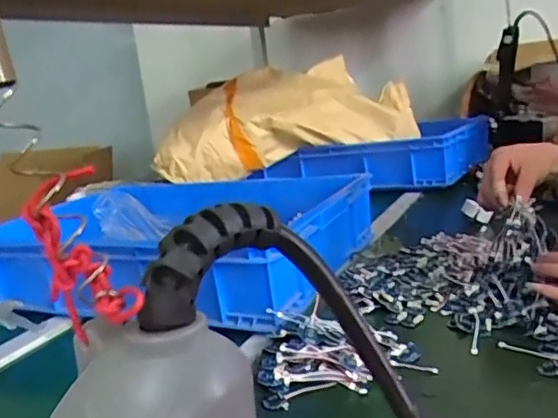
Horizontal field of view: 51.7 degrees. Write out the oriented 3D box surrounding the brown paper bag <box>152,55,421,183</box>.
[{"bbox_3d":[0.015,-0.232,1.533,0.664,0.251,0.214,-8,13,-4],"label":"brown paper bag"}]

